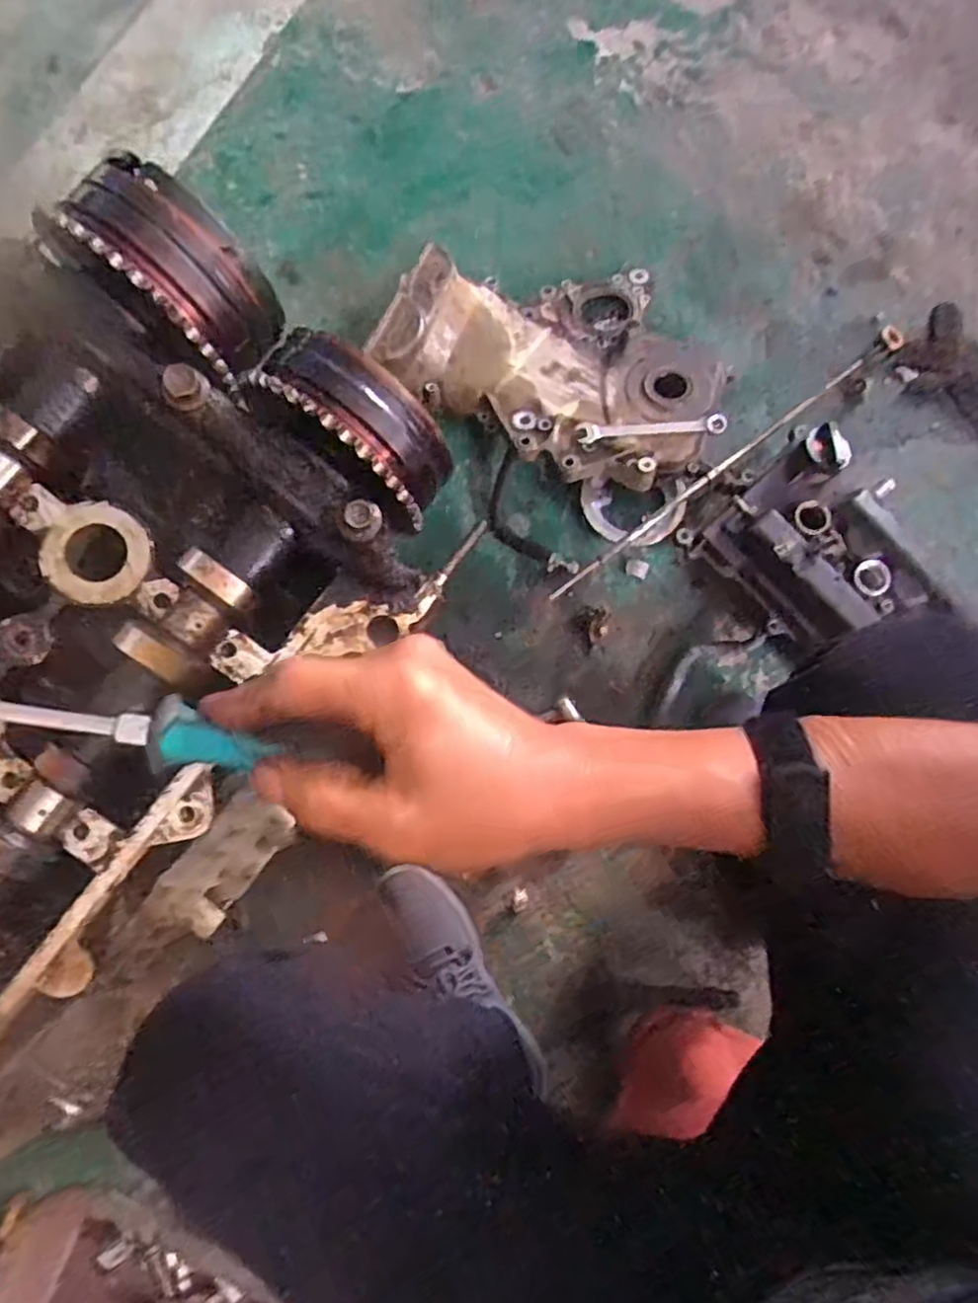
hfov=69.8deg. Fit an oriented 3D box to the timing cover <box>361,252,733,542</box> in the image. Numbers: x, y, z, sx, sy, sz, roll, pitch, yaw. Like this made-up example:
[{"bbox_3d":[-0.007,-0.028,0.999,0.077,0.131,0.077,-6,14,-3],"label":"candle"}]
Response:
[{"bbox_3d":[0.104,-0.350,0.843,0.423,0.087,0.299,38,80,10],"label":"timing cover"}]

